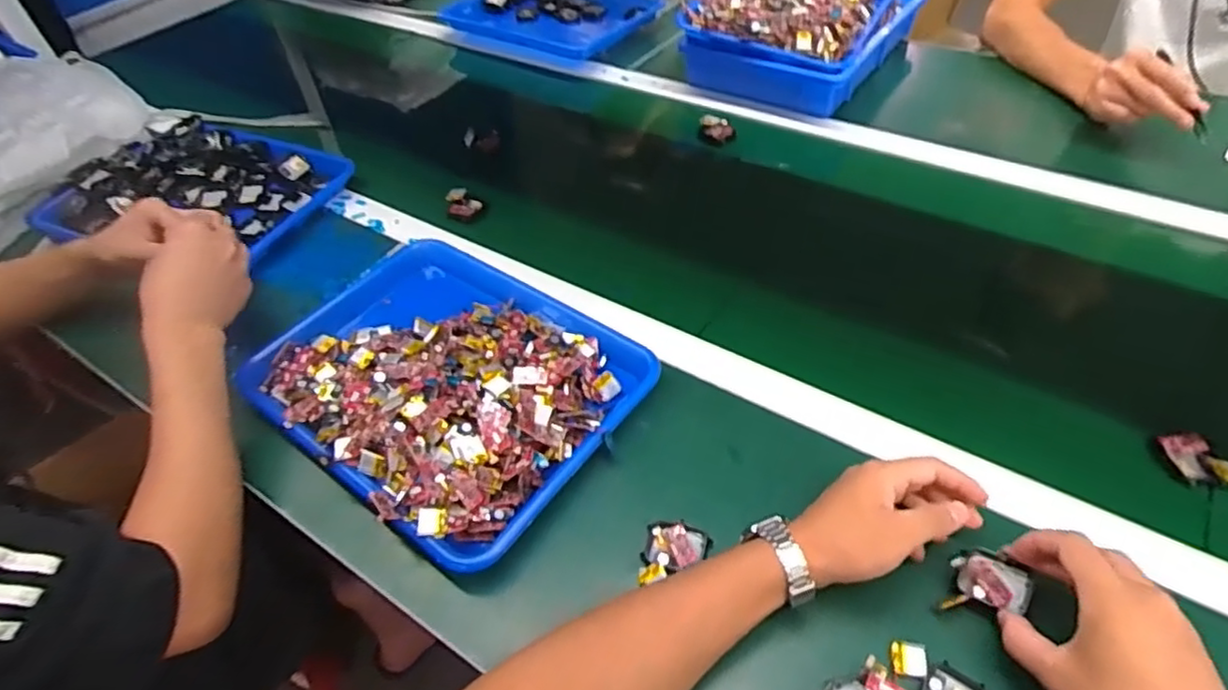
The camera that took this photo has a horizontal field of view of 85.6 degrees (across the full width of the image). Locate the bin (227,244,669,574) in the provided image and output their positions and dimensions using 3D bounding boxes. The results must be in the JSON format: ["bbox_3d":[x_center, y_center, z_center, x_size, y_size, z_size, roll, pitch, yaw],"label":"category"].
[{"bbox_3d":[-0.154,0.023,0.613,0.337,0.065,0.263,29,57,28],"label":"bin"}]

